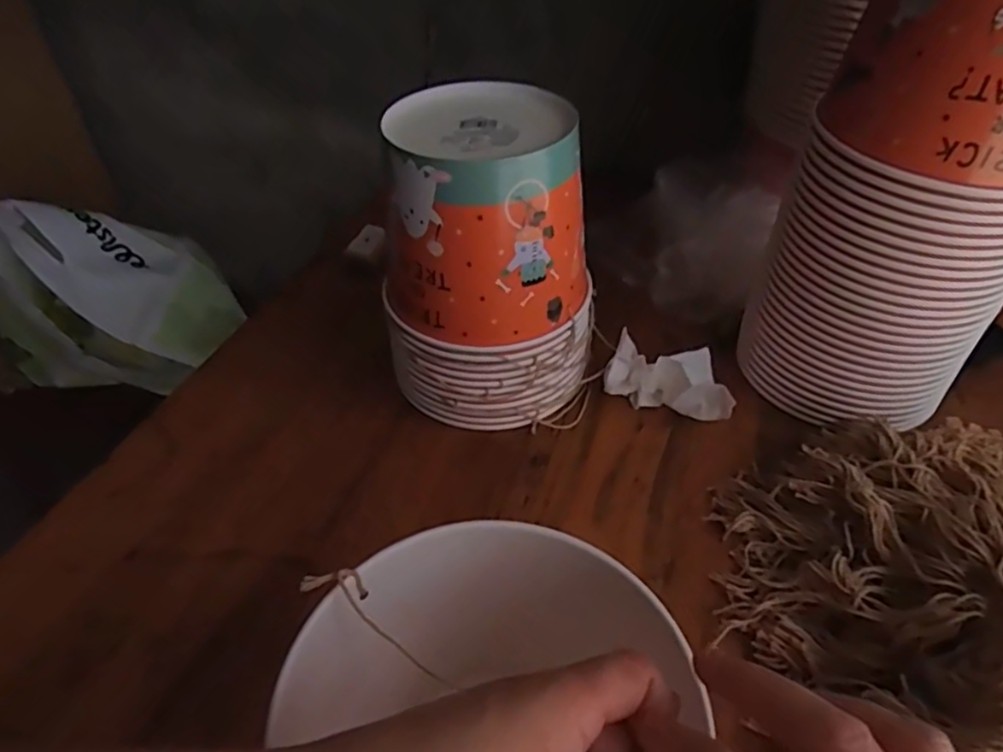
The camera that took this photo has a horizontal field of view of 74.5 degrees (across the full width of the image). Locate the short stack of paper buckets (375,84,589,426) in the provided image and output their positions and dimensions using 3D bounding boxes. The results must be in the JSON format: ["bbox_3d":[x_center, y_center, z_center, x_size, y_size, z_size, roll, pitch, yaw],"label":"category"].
[{"bbox_3d":[-0.005,-0.082,0.500,0.143,0.222,0.137,4,44,5],"label":"short stack of paper buckets"}]

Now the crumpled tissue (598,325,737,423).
[{"bbox_3d":[0.140,-0.008,0.531,0.096,0.064,0.064,15,46,17],"label":"crumpled tissue"}]

